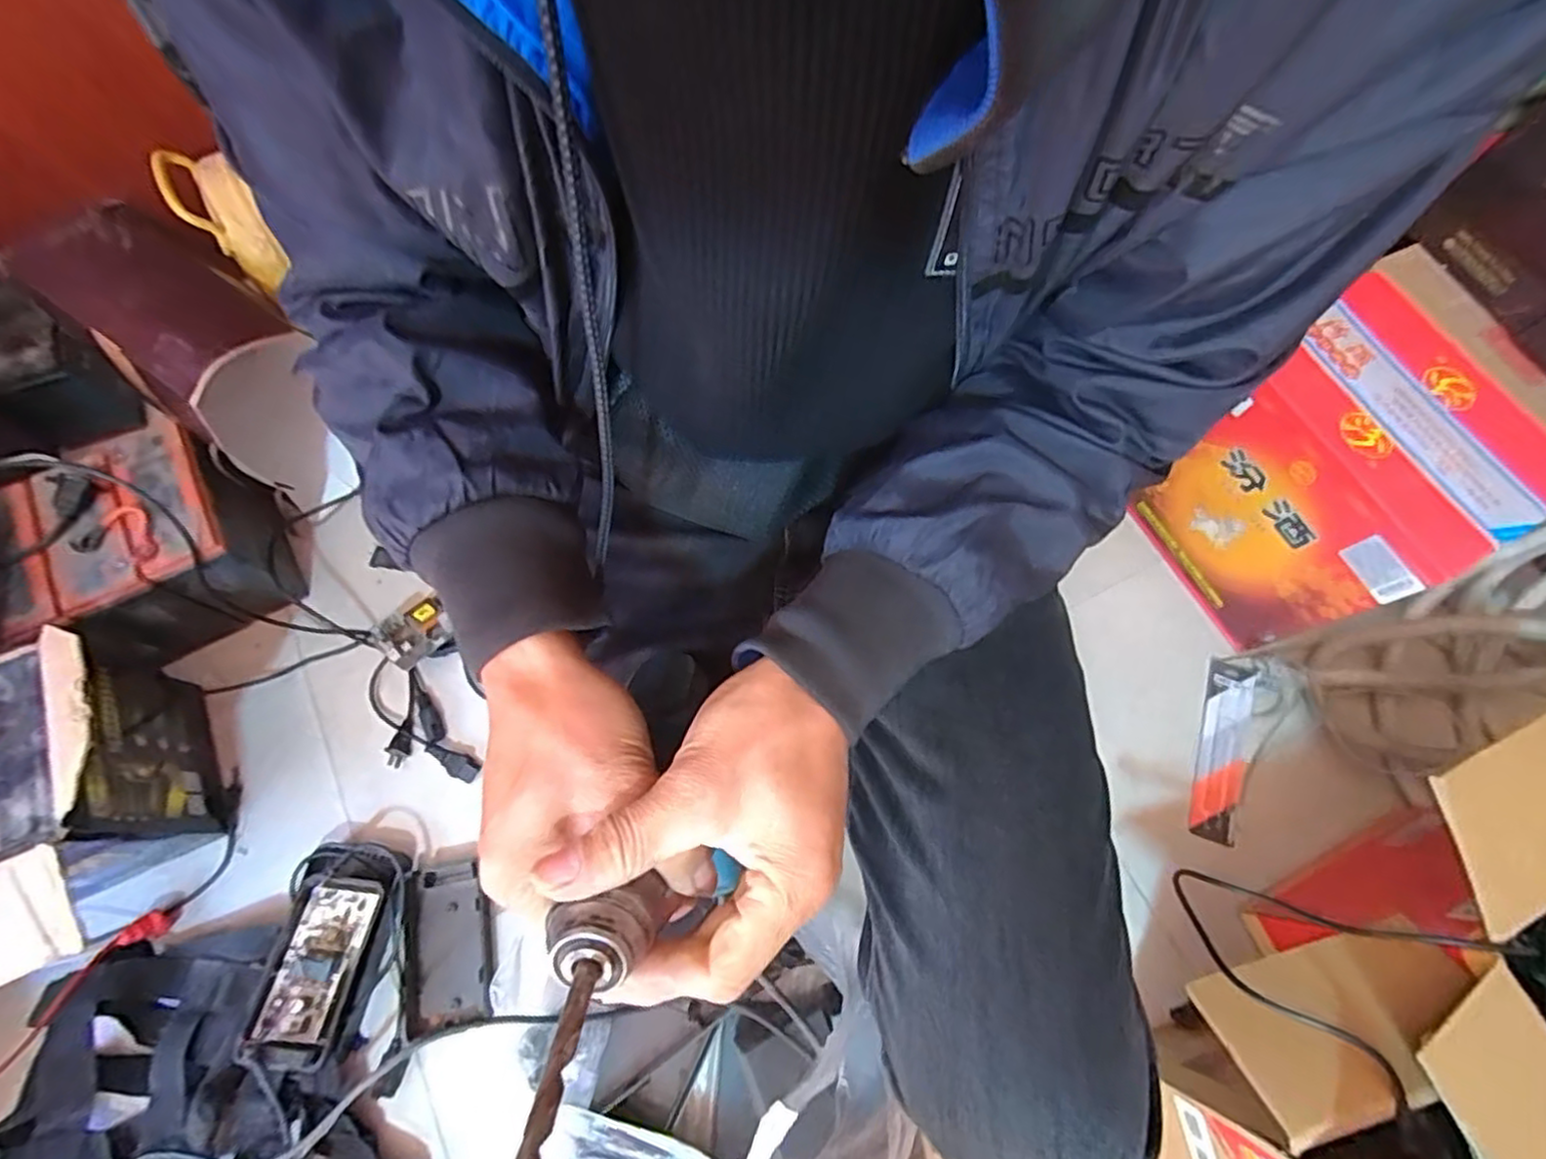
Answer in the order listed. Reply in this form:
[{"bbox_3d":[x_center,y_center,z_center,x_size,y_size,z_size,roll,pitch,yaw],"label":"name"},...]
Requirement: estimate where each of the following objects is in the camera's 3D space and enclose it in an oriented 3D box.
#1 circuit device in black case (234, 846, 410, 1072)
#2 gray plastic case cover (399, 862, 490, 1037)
[{"bbox_3d":[-0.465,0.379,0.685,0.100,0.051,0.199,5,54,-1],"label":"circuit device in black case"},{"bbox_3d":[-0.354,0.396,0.722,0.091,0.027,0.154,-9,70,-6],"label":"gray plastic case cover"}]

